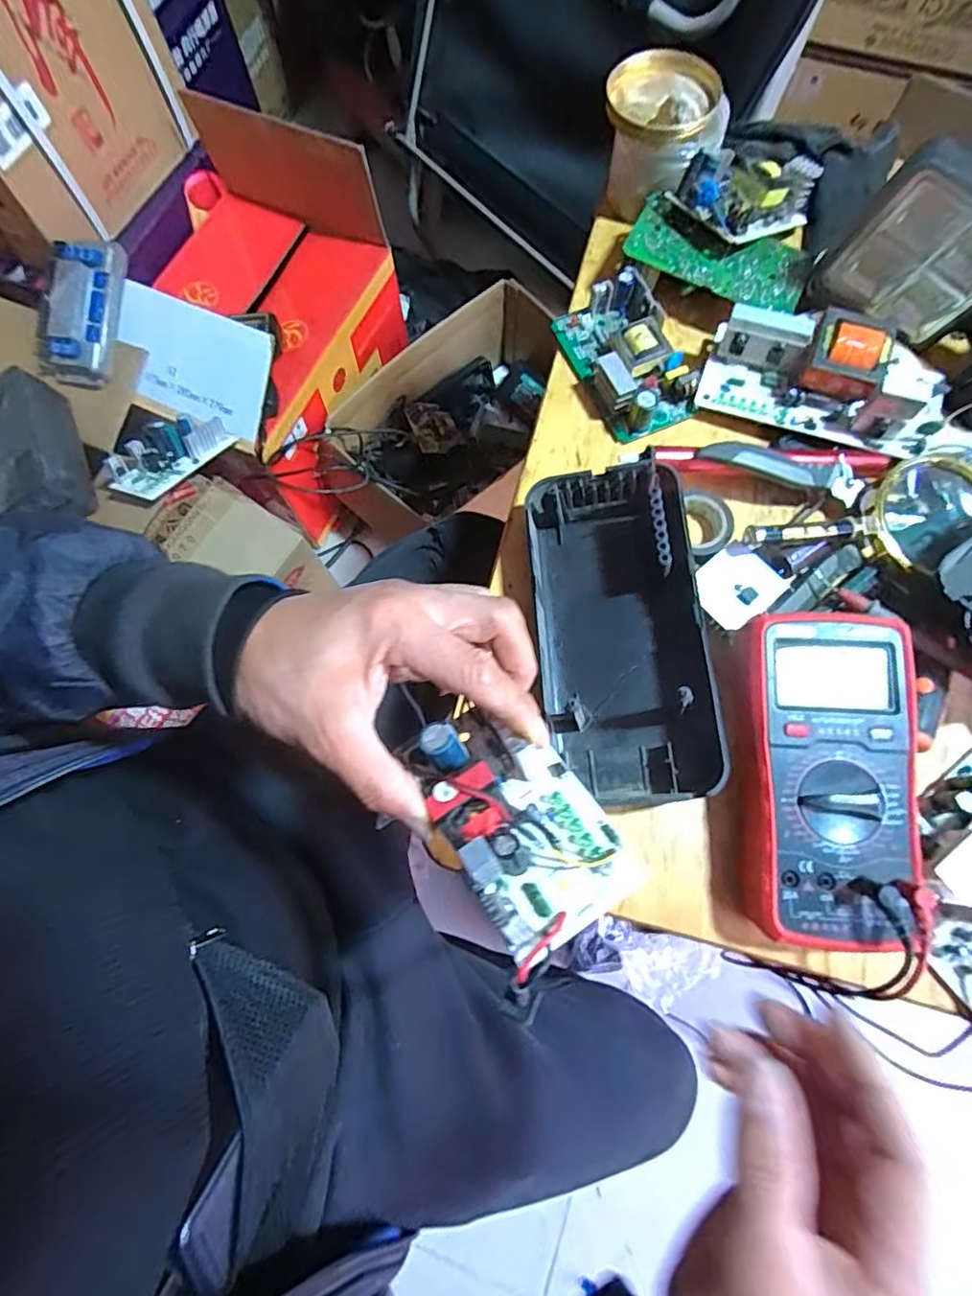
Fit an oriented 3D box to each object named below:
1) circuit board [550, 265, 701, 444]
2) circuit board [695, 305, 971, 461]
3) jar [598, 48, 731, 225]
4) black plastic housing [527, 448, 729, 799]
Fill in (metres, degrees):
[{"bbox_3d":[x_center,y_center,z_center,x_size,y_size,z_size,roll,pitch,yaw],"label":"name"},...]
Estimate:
[{"bbox_3d":[0.108,-0.222,0.444,0.067,0.034,0.119,-24,75,-6],"label":"circuit board"},{"bbox_3d":[0.257,-0.189,0.412,0.194,0.044,0.082,18,75,6],"label":"circuit board"},{"bbox_3d":[0.139,-0.409,0.474,0.075,0.086,0.090,-17,74,-4],"label":"jar"},{"bbox_3d":[0.082,-0.012,0.367,0.099,0.059,0.214,-7,74,-1],"label":"black plastic housing"}]

